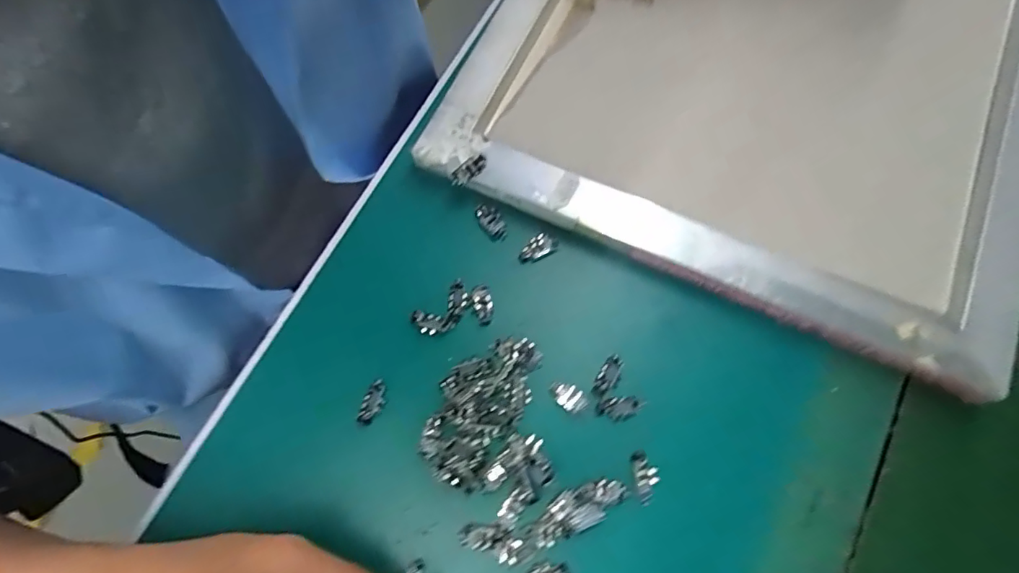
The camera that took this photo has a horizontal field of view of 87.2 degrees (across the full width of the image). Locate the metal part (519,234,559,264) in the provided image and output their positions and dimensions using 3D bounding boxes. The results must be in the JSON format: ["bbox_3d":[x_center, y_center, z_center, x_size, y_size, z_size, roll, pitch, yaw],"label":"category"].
[{"bbox_3d":[0.018,-0.024,0.341,0.025,0.011,0.013,-20,73,-7],"label":"metal part"}]

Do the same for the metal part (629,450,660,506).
[{"bbox_3d":[0.076,0.106,0.297,0.012,0.007,0.027,-12,72,-4],"label":"metal part"}]

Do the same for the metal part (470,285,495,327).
[{"bbox_3d":[-0.016,0.012,0.330,0.012,0.006,0.025,-10,85,-4],"label":"metal part"}]

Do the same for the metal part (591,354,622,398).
[{"bbox_3d":[0.058,0.054,0.315,0.012,0.006,0.026,28,74,8],"label":"metal part"}]

